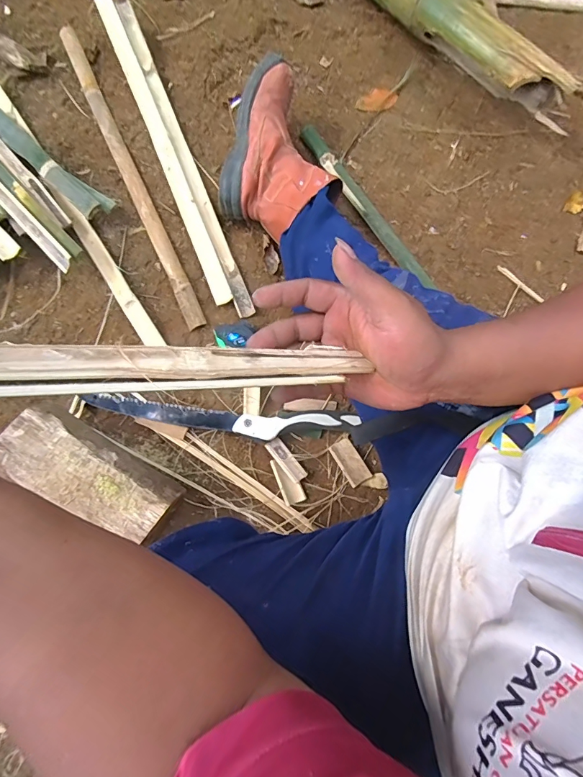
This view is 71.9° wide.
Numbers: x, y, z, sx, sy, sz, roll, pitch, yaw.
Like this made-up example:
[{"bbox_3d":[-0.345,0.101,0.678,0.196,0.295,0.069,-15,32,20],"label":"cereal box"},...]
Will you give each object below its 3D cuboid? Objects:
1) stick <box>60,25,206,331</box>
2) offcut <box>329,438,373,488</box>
[{"bbox_3d":[-0.342,-0.460,0.836,0.037,0.022,0.768,-25,78,-6],"label":"stick"},{"bbox_3d":[0.106,0.134,0.731,0.041,0.014,0.083,-32,79,-7],"label":"offcut"}]

